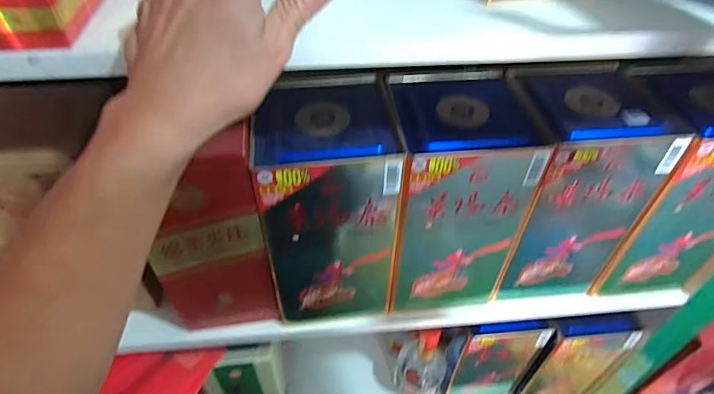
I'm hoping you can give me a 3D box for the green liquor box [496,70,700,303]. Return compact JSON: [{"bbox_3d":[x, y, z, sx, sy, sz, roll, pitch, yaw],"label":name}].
[{"bbox_3d":[0.244,-0.009,0.558,0.145,0.255,0.138,-4,45,-5],"label":"green liquor box"}]

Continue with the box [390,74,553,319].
[{"bbox_3d":[0.104,0.003,0.547,0.140,0.258,0.145,-5,45,-6],"label":"box"}]

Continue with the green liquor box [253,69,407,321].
[{"bbox_3d":[-0.035,0.010,0.534,0.136,0.258,0.150,-5,45,-6],"label":"green liquor box"}]

